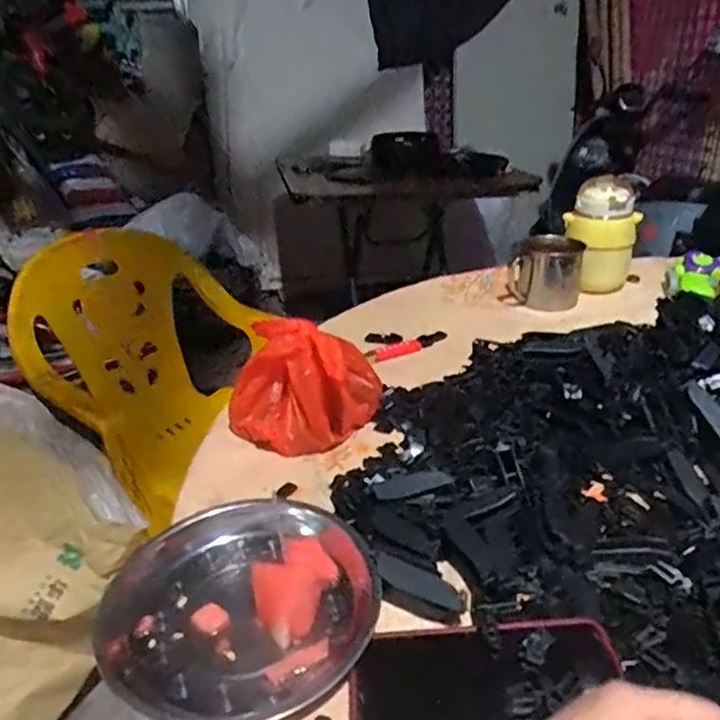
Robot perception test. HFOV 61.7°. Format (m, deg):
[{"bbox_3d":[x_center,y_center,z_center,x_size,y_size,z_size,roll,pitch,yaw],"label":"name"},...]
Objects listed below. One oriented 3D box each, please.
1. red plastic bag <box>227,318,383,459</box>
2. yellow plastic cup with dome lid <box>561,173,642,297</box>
[{"bbox_3d":[-0.062,0.021,0.637,0.142,0.111,0.113,8,29,20],"label":"red plastic bag"},{"bbox_3d":[0.375,-0.189,0.936,0.103,0.162,0.110,4,28,14],"label":"yellow plastic cup with dome lid"}]

